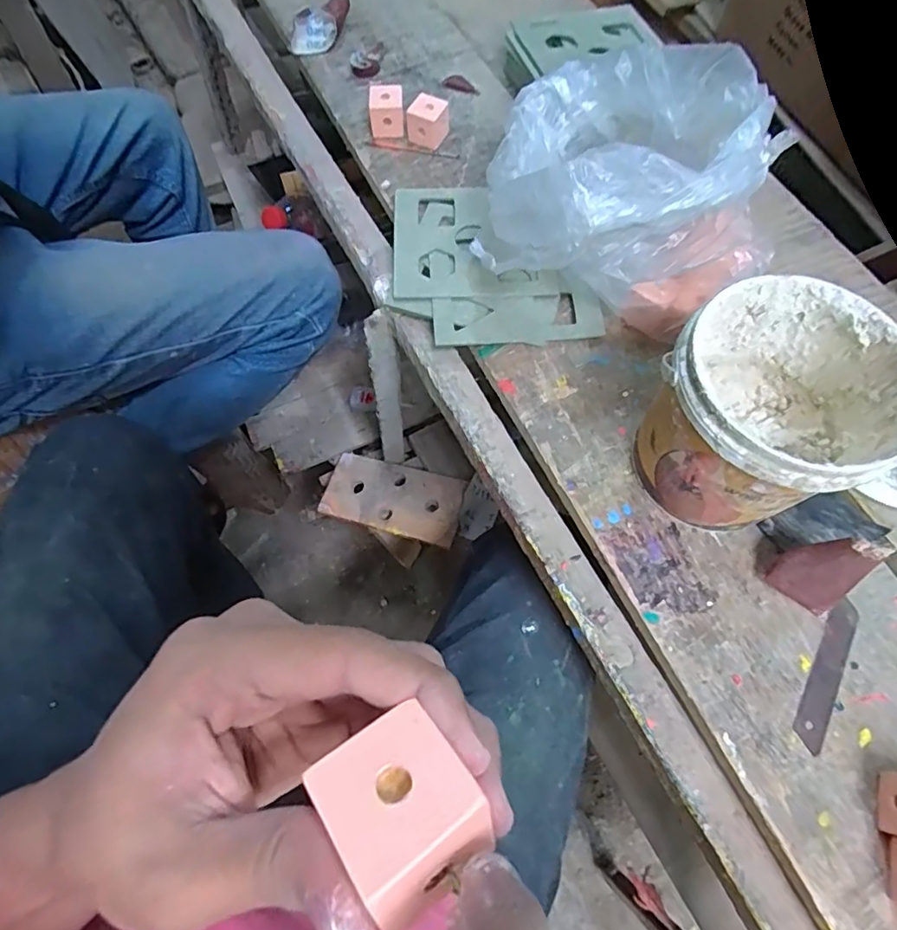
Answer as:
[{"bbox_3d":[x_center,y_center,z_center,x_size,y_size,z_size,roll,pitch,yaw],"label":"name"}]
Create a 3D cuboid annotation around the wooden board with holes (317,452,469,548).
[{"bbox_3d":[-0.073,0.041,0.712,0.190,0.015,0.092,14,67,21],"label":"wooden board with holes"}]

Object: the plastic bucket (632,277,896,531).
[{"bbox_3d":[0.186,-0.028,0.351,0.114,0.126,0.123,1,68,-3],"label":"plastic bucket"}]

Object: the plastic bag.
[{"bbox_3d":[0.123,-0.212,0.413,0.176,0.146,0.196,5,68,-1],"label":"plastic bag"}]

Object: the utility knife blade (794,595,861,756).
[{"bbox_3d":[0.239,0.129,0.346,0.018,0.004,0.098,31,70,9],"label":"utility knife blade"}]

